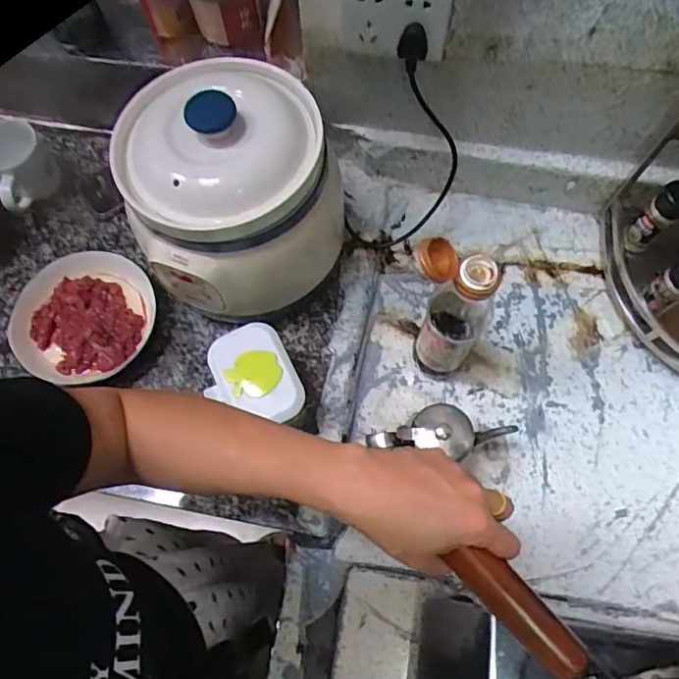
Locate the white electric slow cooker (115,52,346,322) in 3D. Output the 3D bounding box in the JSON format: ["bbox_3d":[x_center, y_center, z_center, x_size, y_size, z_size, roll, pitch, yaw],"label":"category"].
[{"bbox_3d":[-0.113,-0.158,0.618,0.216,0.229,0.235,21,71,9],"label":"white electric slow cooker"}]

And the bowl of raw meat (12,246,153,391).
[{"bbox_3d":[-0.318,-0.032,0.670,0.171,0.032,0.165,0,69,1],"label":"bowl of raw meat"}]

